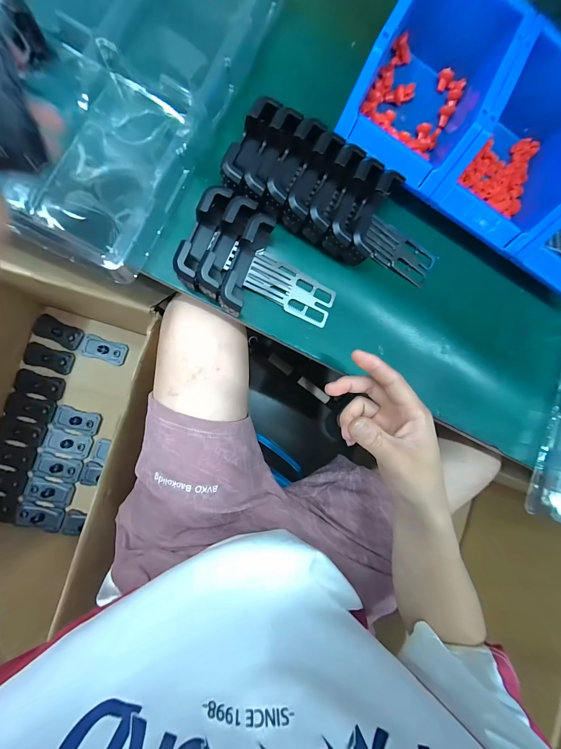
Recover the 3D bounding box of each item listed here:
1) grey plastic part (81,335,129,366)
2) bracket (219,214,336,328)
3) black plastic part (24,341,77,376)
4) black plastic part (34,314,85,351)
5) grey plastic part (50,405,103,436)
[{"bbox_3d":[-0.463,-0.063,0.738,0.109,0.009,0.059,18,85,-9],"label":"grey plastic part"},{"bbox_3d":[0.003,-0.097,0.284,0.123,0.037,0.097,17,91,-12],"label":"bracket"},{"bbox_3d":[-0.597,-0.041,0.722,0.113,0.005,0.058,17,85,-9],"label":"black plastic part"},{"bbox_3d":[-0.576,-0.110,0.721,0.117,0.008,0.059,24,84,-9],"label":"black plastic part"},{"bbox_3d":[-0.528,0.121,0.723,0.112,0.011,0.060,13,86,-10],"label":"grey plastic part"}]

